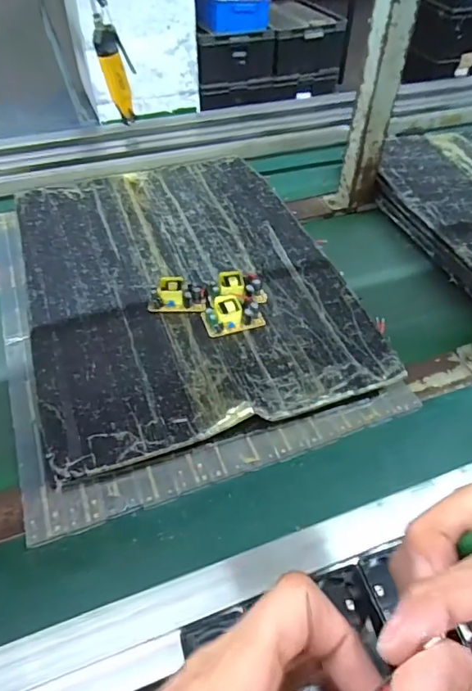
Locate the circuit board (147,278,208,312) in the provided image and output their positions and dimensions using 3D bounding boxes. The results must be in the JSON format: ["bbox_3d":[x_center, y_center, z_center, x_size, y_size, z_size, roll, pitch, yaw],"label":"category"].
[{"bbox_3d":[-0.066,-0.057,0.540,0.062,0.029,0.030,-2,48,-2],"label":"circuit board"}]

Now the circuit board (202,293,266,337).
[{"bbox_3d":[-0.003,-0.035,0.522,0.064,0.023,0.035,-14,49,-12],"label":"circuit board"}]

